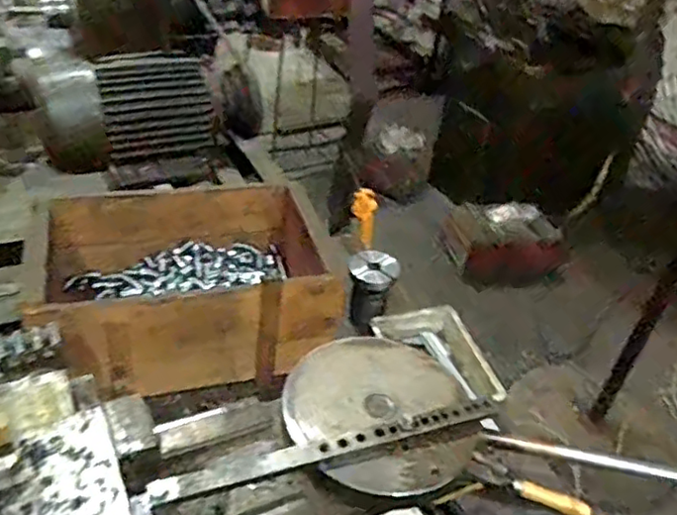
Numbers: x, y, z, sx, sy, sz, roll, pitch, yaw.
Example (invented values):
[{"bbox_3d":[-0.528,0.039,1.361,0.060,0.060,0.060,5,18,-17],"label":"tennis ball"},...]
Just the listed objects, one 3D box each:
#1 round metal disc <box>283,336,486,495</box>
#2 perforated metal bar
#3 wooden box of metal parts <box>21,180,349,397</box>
[{"bbox_3d":[0.042,0.144,0.621,0.178,0.020,0.181,5,39,-4],"label":"round metal disc"},{"bbox_3d":[-0.002,0.170,0.572,0.339,0.012,0.022,-8,38,-21],"label":"perforated metal bar"},{"bbox_3d":[-0.196,0.027,0.835,0.362,0.140,0.258,-7,38,-20],"label":"wooden box of metal parts"}]

